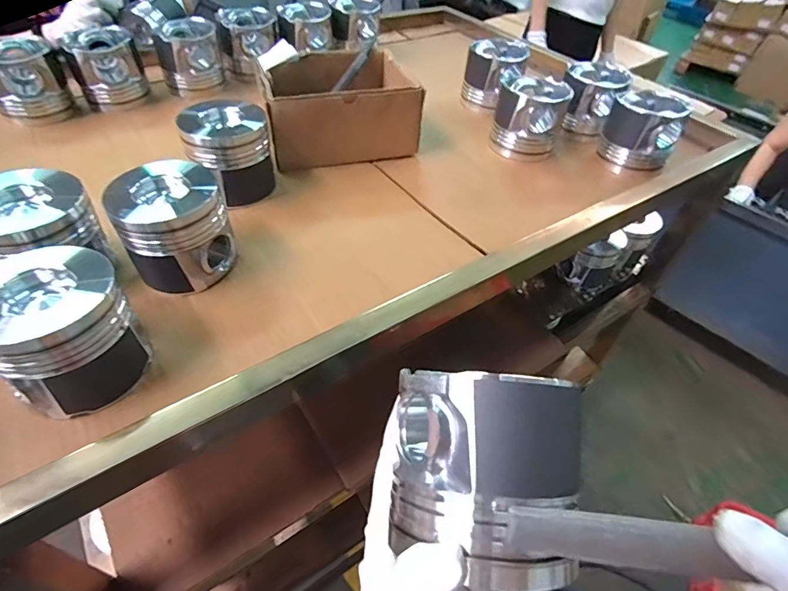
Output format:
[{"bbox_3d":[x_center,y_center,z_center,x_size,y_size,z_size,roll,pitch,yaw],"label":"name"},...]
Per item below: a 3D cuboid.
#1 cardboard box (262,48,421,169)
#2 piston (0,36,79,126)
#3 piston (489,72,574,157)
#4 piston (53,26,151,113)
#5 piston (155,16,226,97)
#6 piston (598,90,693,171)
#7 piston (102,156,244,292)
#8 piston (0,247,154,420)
[{"bbox_3d":[-0.081,-0.264,0.607,0.189,0.087,0.156,-13,51,-15],"label":"cardboard box"},{"bbox_3d":[-0.523,-0.307,0.624,0.095,0.086,0.096,-30,57,-27],"label":"piston"},{"bbox_3d":[0.192,-0.255,0.624,0.093,0.080,0.089,15,49,9],"label":"piston"},{"bbox_3d":[-0.431,-0.340,0.661,0.092,0.088,0.092,-21,53,-21],"label":"piston"},{"bbox_3d":[-0.323,-0.381,0.700,0.094,0.092,0.083,-17,52,-18],"label":"piston"},{"bbox_3d":[0.344,-0.233,0.607,0.089,0.081,0.089,22,51,15],"label":"piston"},{"bbox_3d":[-0.203,-0.065,0.412,0.089,0.097,0.089,-17,52,-18],"label":"piston"},{"bbox_3d":[-0.236,0.026,0.318,0.090,0.094,0.077,-35,59,-29],"label":"piston"}]

